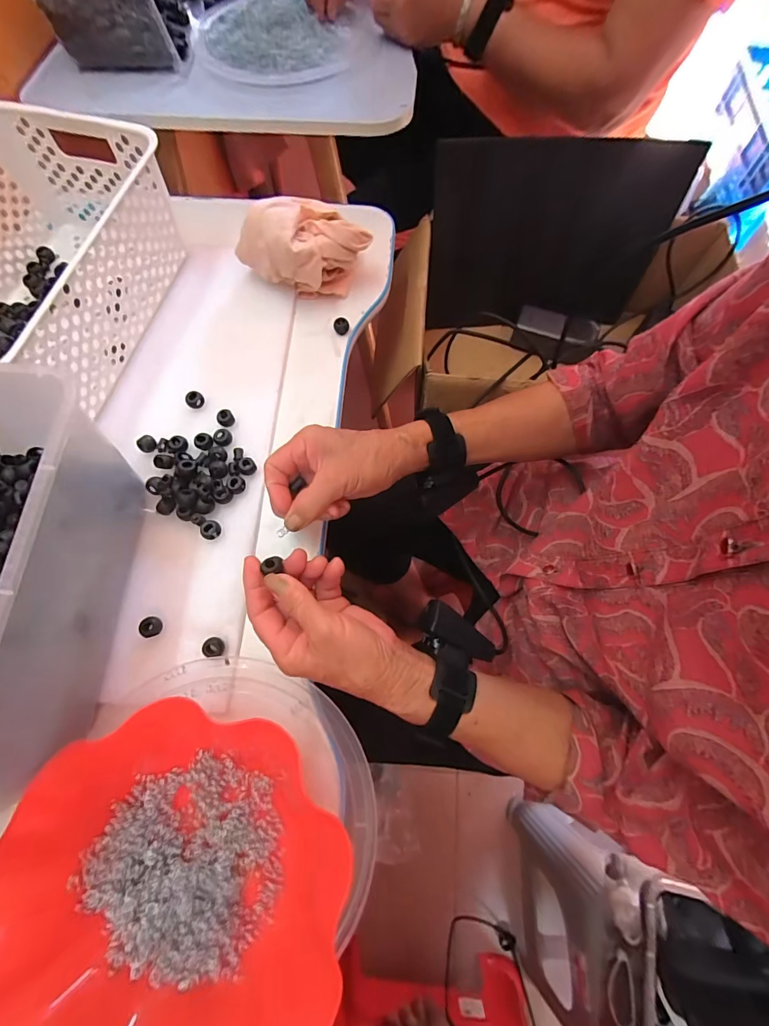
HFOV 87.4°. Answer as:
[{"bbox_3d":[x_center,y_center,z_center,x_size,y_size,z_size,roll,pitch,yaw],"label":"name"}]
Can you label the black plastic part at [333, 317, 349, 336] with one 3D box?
[{"bbox_3d":[-0.050,-0.214,0.461,0.018,0.013,0.017,0,72,0],"label":"black plastic part"}]

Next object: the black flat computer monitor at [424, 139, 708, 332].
[{"bbox_3d":[0.234,-0.401,0.604,0.325,0.243,0.034,2,57,1],"label":"black flat computer monitor"}]

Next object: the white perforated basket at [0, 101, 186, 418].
[{"bbox_3d":[-0.351,-0.246,0.406,0.204,0.108,0.292,14,72,4],"label":"white perforated basket"}]

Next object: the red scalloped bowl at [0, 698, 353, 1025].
[{"bbox_3d":[-0.144,0.251,0.268,0.221,0.064,0.203,0,72,0],"label":"red scalloped bowl"}]

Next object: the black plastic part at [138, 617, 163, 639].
[{"bbox_3d":[-0.202,0.098,0.347,0.015,0.009,0.017,0,72,0],"label":"black plastic part"}]

